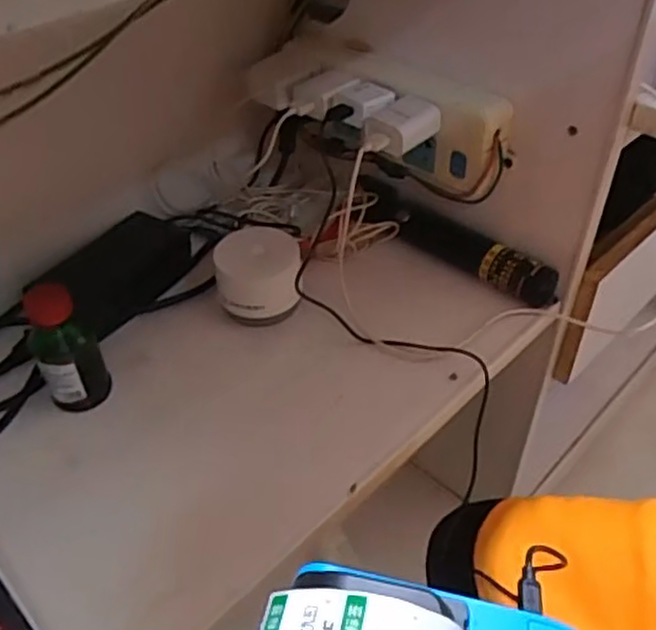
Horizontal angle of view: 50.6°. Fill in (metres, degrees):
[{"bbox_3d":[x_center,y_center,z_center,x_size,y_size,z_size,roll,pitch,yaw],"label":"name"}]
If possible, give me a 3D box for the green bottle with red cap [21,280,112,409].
[{"bbox_3d":[-0.188,0.023,0.498,0.043,0.097,0.039,-18,45,-18],"label":"green bottle with red cap"}]

